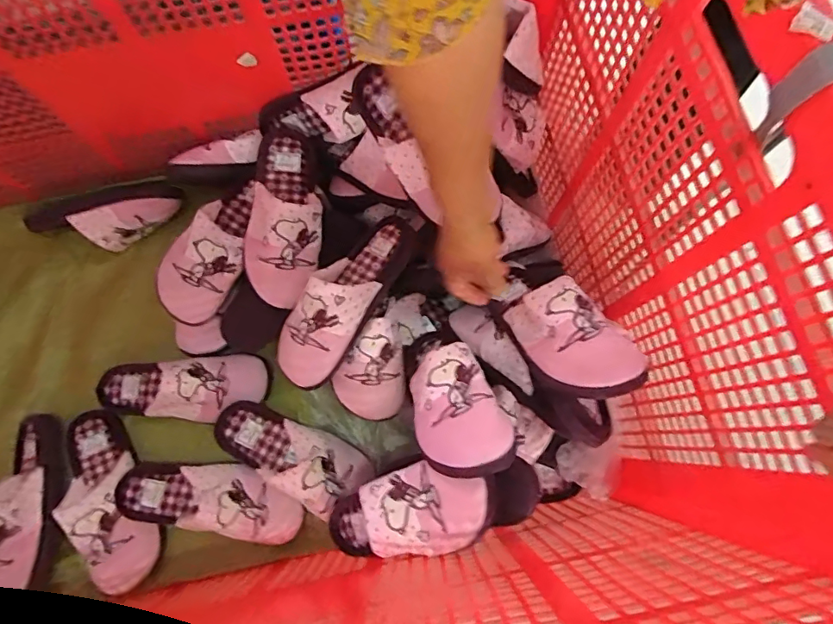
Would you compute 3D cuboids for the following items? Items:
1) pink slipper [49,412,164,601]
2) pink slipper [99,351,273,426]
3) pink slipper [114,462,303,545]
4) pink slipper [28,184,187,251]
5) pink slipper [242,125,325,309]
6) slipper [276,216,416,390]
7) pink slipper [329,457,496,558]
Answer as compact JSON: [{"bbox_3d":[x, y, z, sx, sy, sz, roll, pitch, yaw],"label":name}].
[{"bbox_3d":[-0.427,0.256,0.692,0.098,0.042,0.240,-25,77,-6],"label":"pink slipper"},{"bbox_3d":[-0.341,0.108,0.721,0.244,0.067,0.094,-3,76,0],"label":"pink slipper"},{"bbox_3d":[-0.278,0.245,0.665,0.233,0.057,0.089,8,76,3],"label":"pink slipper"},{"bbox_3d":[-0.486,-0.147,0.778,0.248,0.073,0.093,-7,76,-1],"label":"pink slipper"},{"bbox_3d":[-0.182,-0.141,0.681,0.111,0.063,0.259,-7,76,-1],"label":"pink slipper"},{"bbox_3d":[-0.095,-0.025,0.636,0.096,0.064,0.244,31,78,8],"label":"slipper"},{"bbox_3d":[-0.029,0.233,0.578,0.247,0.067,0.096,-27,73,36],"label":"pink slipper"}]

